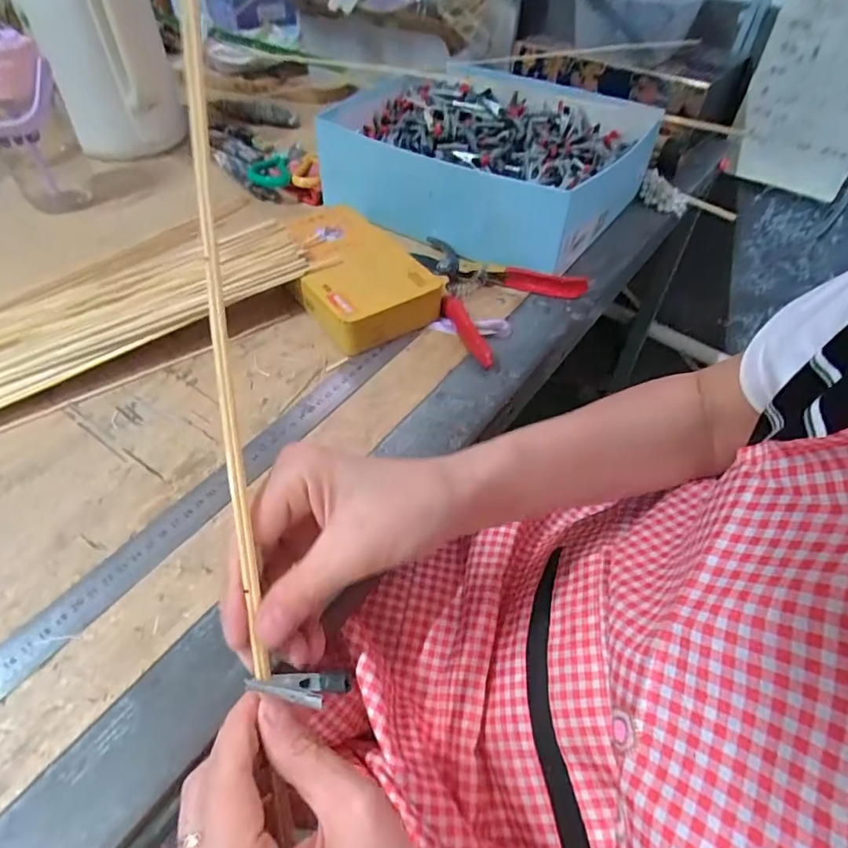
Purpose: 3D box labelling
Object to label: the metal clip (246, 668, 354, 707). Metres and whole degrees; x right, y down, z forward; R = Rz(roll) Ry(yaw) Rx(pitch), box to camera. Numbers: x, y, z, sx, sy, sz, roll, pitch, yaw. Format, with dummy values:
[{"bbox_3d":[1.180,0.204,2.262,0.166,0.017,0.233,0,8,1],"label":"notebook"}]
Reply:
[{"bbox_3d":[-0.051,0.103,0.207,0.050,0.009,0.014,-11,45,23],"label":"metal clip"}]

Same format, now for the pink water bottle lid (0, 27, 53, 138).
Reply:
[{"bbox_3d":[-0.428,-0.340,0.530,0.095,0.072,0.076,-29,55,-25],"label":"pink water bottle lid"}]

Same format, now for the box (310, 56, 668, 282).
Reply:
[{"bbox_3d":[0.082,-0.322,0.625,0.327,0.086,0.326,24,53,17],"label":"box"}]

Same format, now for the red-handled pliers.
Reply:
[{"bbox_3d":[0.048,-0.141,0.523,0.168,0.024,0.158,36,57,25],"label":"red-handled pliers"}]

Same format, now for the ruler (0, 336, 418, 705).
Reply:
[{"bbox_3d":[-0.172,0.073,0.347,0.031,0.006,0.490,29,54,21],"label":"ruler"}]

